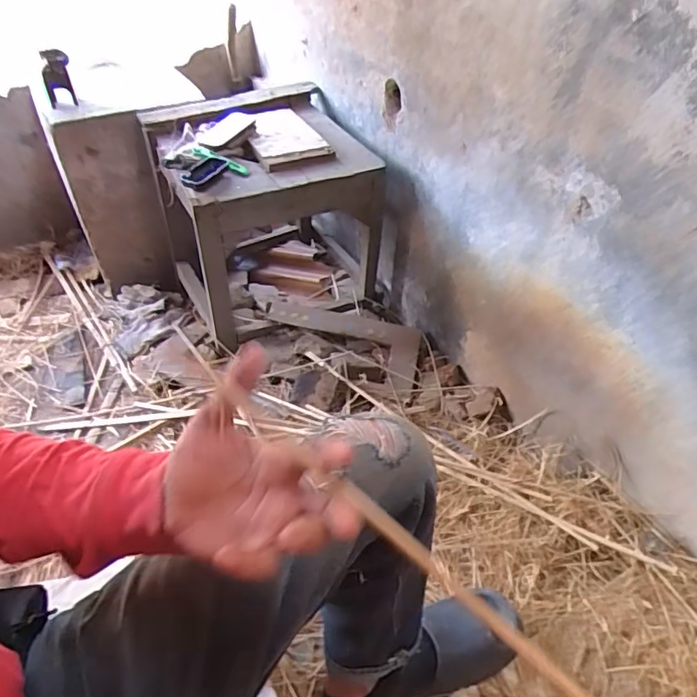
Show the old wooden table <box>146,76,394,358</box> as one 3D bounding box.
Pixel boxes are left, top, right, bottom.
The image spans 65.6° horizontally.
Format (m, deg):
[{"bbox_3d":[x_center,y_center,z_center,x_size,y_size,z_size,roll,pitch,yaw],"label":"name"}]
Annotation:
[{"bbox_3d":[-0.207,-0.331,1.349,0.468,0.433,0.461,-15,45,-14],"label":"old wooden table"}]

